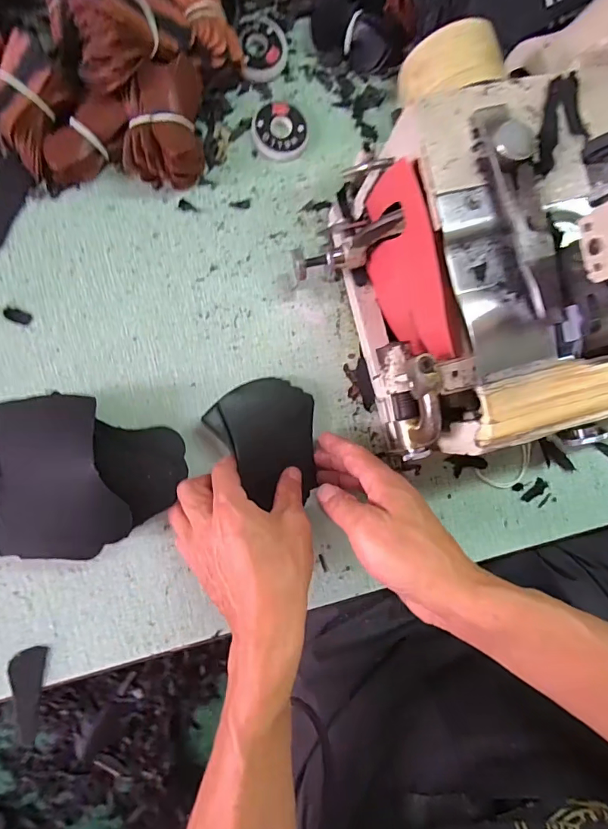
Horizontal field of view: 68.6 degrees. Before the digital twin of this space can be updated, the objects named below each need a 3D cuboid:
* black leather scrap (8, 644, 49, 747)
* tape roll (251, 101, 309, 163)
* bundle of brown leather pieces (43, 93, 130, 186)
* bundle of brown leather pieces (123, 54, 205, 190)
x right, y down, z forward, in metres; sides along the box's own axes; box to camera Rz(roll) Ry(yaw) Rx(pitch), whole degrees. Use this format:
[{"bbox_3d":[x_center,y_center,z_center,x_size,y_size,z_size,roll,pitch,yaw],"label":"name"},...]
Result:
[{"bbox_3d":[-0.222,0.223,0.354,0.026,0.004,0.075,7,85,-6],"label":"black leather scrap"},{"bbox_3d":[-0.020,-0.250,0.393,0.050,0.012,0.047,0,89,-9],"label":"tape roll"},{"bbox_3d":[-0.172,-0.215,0.356,0.030,0.033,0.075,41,83,-6],"label":"bundle of brown leather pieces"},{"bbox_3d":[-0.113,-0.234,0.363,0.058,0.043,0.086,-2,89,-9],"label":"bundle of brown leather pieces"}]

